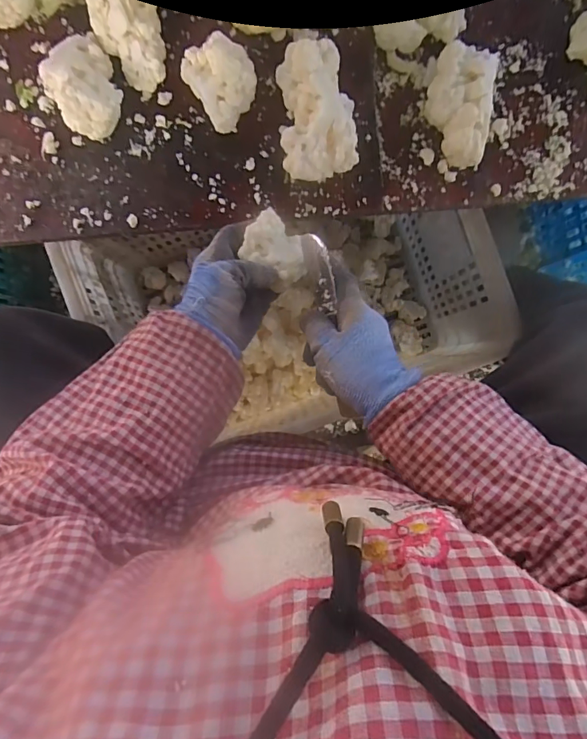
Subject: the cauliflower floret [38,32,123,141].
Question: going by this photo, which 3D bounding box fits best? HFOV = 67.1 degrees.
[{"bbox_3d":[-0.188,-0.255,0.405,0.066,0.054,0.075,-35,92,1],"label":"cauliflower floret"}]

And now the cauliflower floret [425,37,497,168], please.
[{"bbox_3d":[0.148,-0.238,0.410,0.053,0.051,0.098,4,91,0],"label":"cauliflower floret"}]

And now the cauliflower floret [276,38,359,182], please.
[{"bbox_3d":[0.019,-0.232,0.402,0.064,0.054,0.110,-9,91,0],"label":"cauliflower floret"}]

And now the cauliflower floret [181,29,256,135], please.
[{"bbox_3d":[-0.064,-0.262,0.402,0.055,0.050,0.067,-34,91,0],"label":"cauliflower floret"}]

